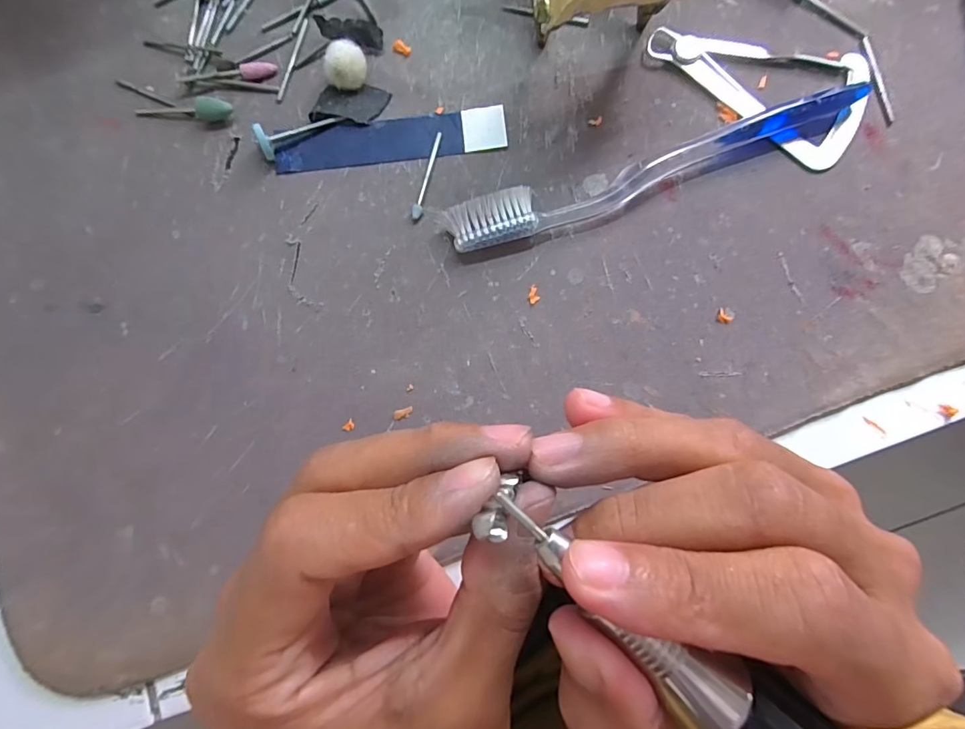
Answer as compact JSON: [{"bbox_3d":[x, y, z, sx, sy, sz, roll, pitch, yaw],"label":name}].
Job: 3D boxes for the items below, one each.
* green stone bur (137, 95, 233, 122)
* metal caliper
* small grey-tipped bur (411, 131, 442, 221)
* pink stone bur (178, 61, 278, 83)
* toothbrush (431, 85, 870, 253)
[{"bbox_3d":[-0.136,-0.115,0.217,0.045,0.010,0.007,6,80,2],"label":"green stone bur"},{"bbox_3d":[0.123,-0.119,0.218,0.096,0.004,0.059,8,80,2],"label":"metal caliper"},{"bbox_3d":[-0.025,-0.083,0.212,0.004,0.004,0.042,11,80,3],"label":"small grey-tipped bur"},{"bbox_3d":[-0.116,-0.133,0.222,0.042,0.005,0.008,-8,80,-1],"label":"pink stone bur"},{"bbox_3d":[0.074,-0.082,0.207,0.184,0.013,0.018,-18,80,-2],"label":"toothbrush"}]

